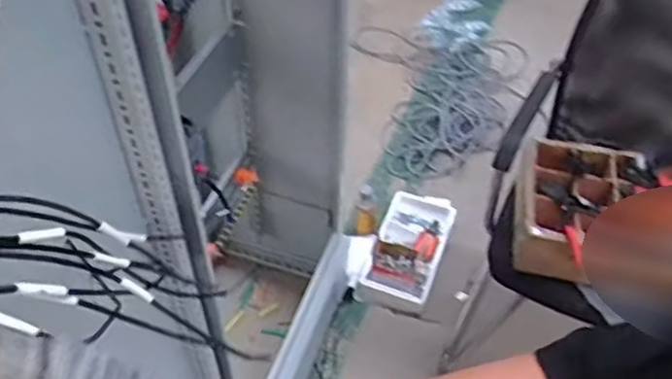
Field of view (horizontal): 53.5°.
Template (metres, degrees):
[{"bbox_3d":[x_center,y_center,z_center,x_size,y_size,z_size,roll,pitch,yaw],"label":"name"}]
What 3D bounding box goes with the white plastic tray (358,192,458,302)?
[{"bbox_3d":[0.203,0.130,1.784,0.177,0.068,0.375,17,51,13],"label":"white plastic tray"}]

